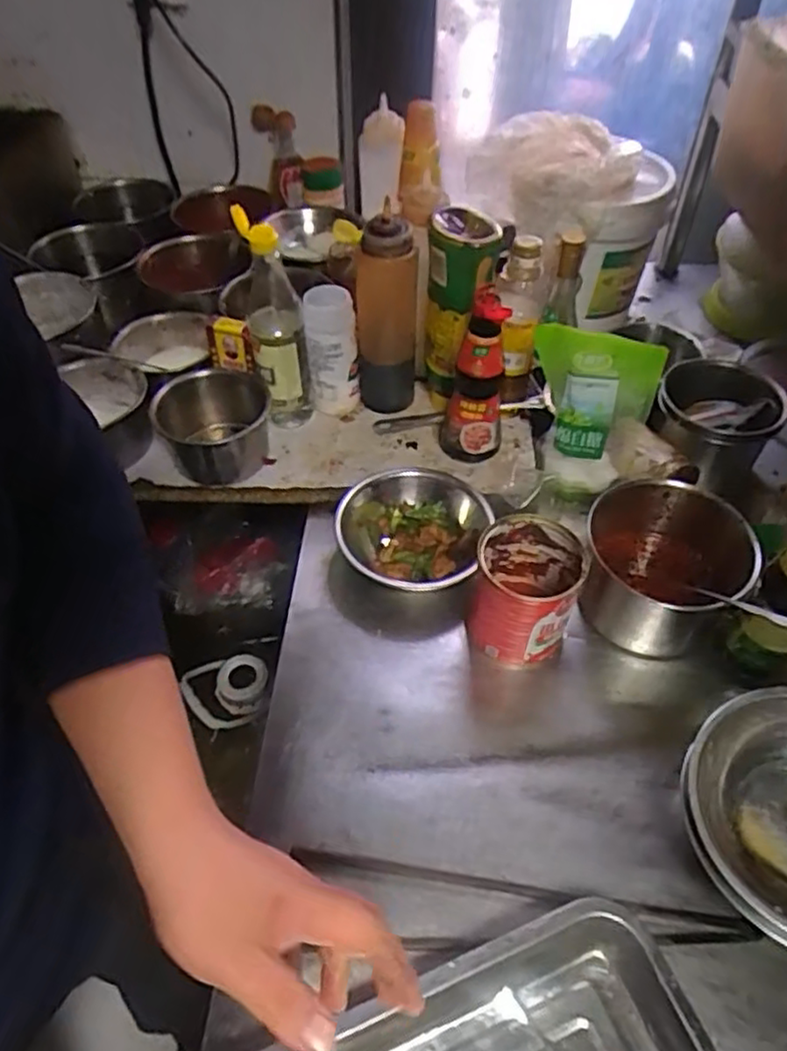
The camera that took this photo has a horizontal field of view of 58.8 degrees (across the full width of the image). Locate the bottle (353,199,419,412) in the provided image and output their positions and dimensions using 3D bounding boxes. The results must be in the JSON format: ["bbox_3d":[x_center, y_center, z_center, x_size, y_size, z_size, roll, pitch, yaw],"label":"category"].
[{"bbox_3d":[-0.010,-0.247,0.851,0.074,0.245,0.084,0,49,0],"label":"bottle"}]

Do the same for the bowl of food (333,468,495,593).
[{"bbox_3d":[0.021,0.016,0.774,0.163,0.076,0.159,0,49,0],"label":"bowl of food"}]

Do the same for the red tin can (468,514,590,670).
[{"bbox_3d":[0.127,0.067,0.689,0.096,0.123,0.104,0,49,0],"label":"red tin can"}]

